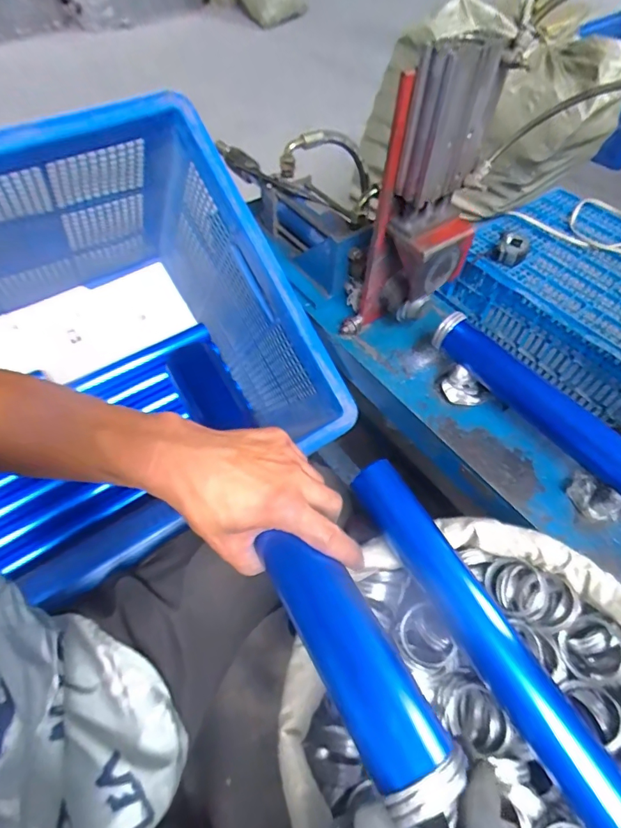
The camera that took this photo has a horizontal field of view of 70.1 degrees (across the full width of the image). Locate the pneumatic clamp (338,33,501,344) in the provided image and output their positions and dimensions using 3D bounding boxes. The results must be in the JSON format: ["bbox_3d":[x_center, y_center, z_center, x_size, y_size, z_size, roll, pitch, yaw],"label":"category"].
[{"bbox_3d":[0.129,-0.224,0.536,0.129,0.359,0.080,-21,58,-16],"label":"pneumatic clamp"}]

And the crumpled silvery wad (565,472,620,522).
[{"bbox_3d":[0.331,0.091,0.512,0.040,0.042,0.061,-19,58,-15],"label":"crumpled silvery wad"}]

